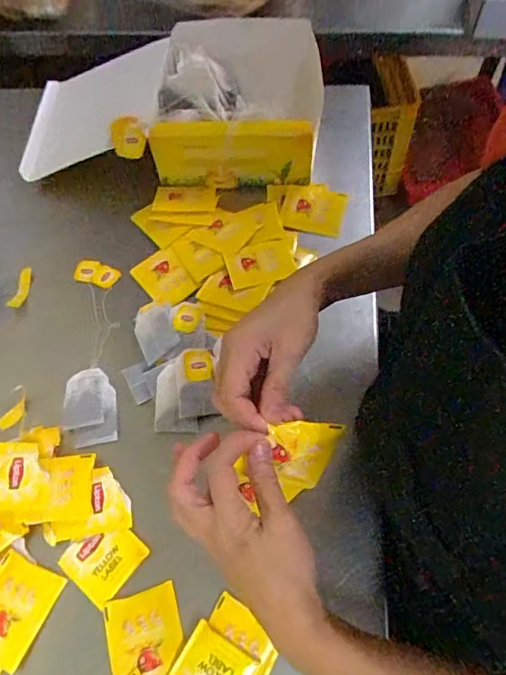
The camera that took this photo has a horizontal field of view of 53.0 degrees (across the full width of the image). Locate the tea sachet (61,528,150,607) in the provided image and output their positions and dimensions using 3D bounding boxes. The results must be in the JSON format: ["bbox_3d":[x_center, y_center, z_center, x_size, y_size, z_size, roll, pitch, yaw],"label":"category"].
[{"bbox_3d":[-0.124,0.182,0.421,0.054,0.006,0.056,34,68,20],"label":"tea sachet"}]

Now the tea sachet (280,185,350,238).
[{"bbox_3d":[0.069,-0.146,0.579,0.069,0.004,0.062,15,71,2],"label":"tea sachet"}]

